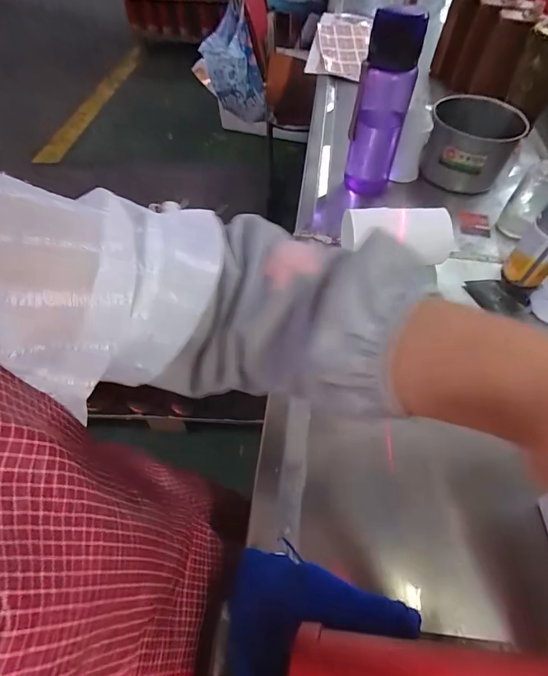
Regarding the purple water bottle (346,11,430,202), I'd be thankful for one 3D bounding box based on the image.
[{"bbox_3d":[0.152,-0.323,0.567,0.074,0.240,0.070,9,54,8],"label":"purple water bottle"}]

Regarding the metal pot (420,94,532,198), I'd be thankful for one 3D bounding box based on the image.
[{"bbox_3d":[0.310,-0.300,0.625,0.132,0.100,0.128,14,54,11],"label":"metal pot"}]

